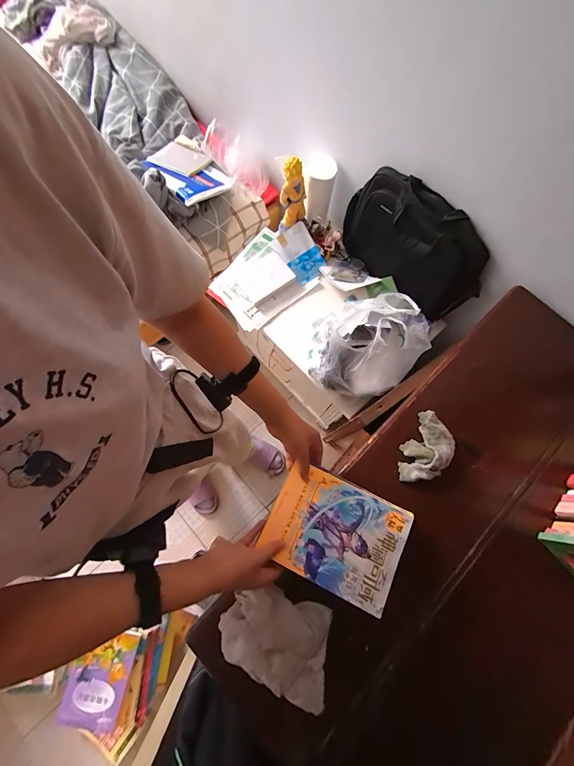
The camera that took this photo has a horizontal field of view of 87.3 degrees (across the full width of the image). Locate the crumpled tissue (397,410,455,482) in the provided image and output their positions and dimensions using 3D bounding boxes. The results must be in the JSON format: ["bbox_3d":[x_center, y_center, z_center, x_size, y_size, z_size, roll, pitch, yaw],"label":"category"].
[{"bbox_3d":[0.275,0.131,0.589,0.084,0.037,0.145,35,77,8],"label":"crumpled tissue"}]

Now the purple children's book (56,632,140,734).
[{"bbox_3d":[-0.542,0.855,0.866,0.155,0.028,0.219,15,74,-7],"label":"purple children's book"}]

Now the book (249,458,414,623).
[{"bbox_3d":[0.085,0.258,0.521,0.227,0.018,0.168,26,76,6],"label":"book"}]

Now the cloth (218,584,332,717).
[{"bbox_3d":[-0.015,0.426,0.492,0.189,0.033,0.136,21,75,5],"label":"cloth"}]

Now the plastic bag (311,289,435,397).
[{"bbox_3d":[0.201,-0.106,0.793,0.276,0.240,0.258,25,76,6],"label":"plastic bag"}]

